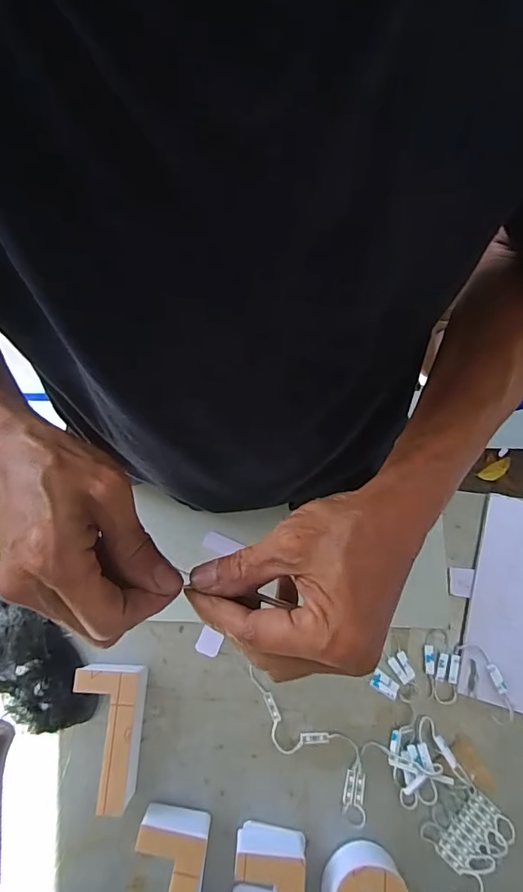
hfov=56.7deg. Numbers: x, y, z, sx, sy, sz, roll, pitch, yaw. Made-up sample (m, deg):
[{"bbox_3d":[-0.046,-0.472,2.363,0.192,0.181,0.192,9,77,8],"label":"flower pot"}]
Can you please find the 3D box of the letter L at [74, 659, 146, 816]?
[{"bbox_3d":[-0.137,0.255,0.435,0.055,0.042,0.114,1,74,1],"label":"letter L"}]

